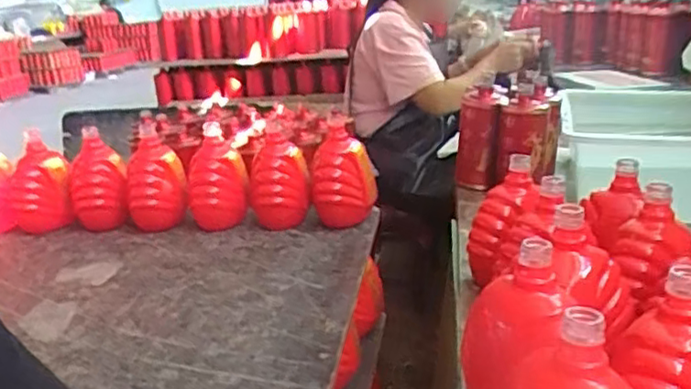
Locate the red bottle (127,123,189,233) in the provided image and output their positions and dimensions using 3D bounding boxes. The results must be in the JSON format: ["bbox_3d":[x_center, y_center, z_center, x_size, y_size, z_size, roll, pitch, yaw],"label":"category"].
[{"bbox_3d":[-0.299,-0.019,1.064,0.086,0.165,0.081,7,21,32],"label":"red bottle"}]

